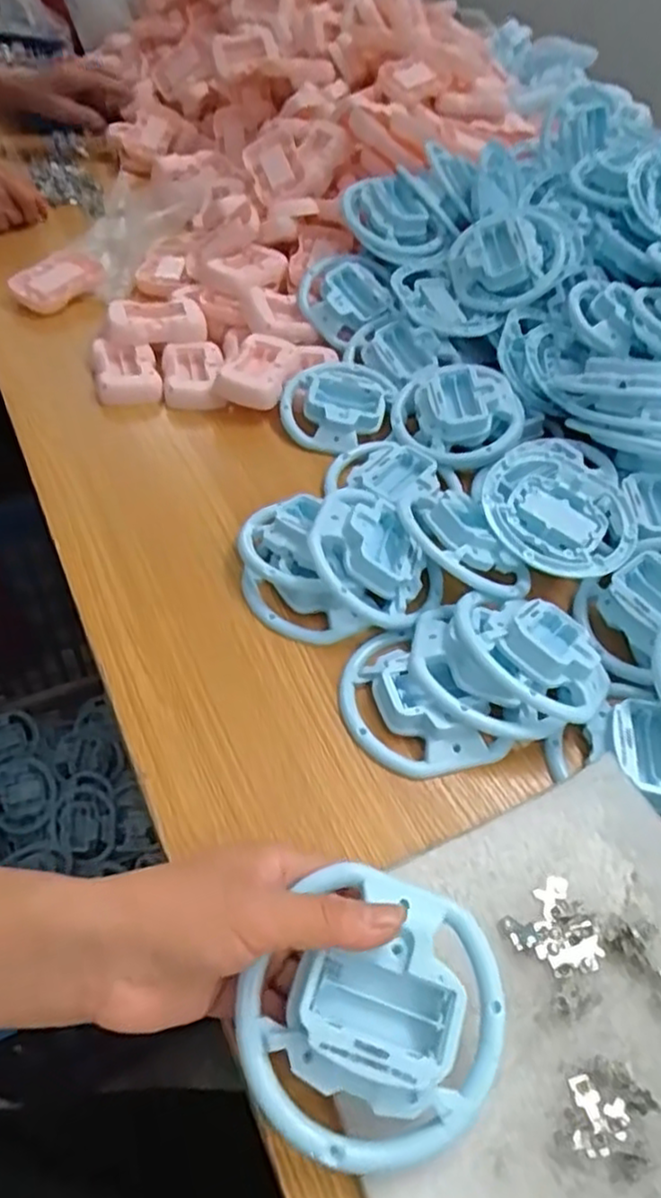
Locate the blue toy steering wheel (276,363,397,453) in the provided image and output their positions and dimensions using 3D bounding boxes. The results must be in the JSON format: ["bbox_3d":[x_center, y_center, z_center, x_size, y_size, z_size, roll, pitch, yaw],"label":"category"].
[{"bbox_3d":[0.004,-0.165,0.594,0.097,0.034,0.097,6,55,-8],"label":"blue toy steering wheel"}]

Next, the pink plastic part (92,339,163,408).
[{"bbox_3d":[-0.175,-0.195,0.602,0.053,0.017,0.075,-8,50,-14],"label":"pink plastic part"}]

